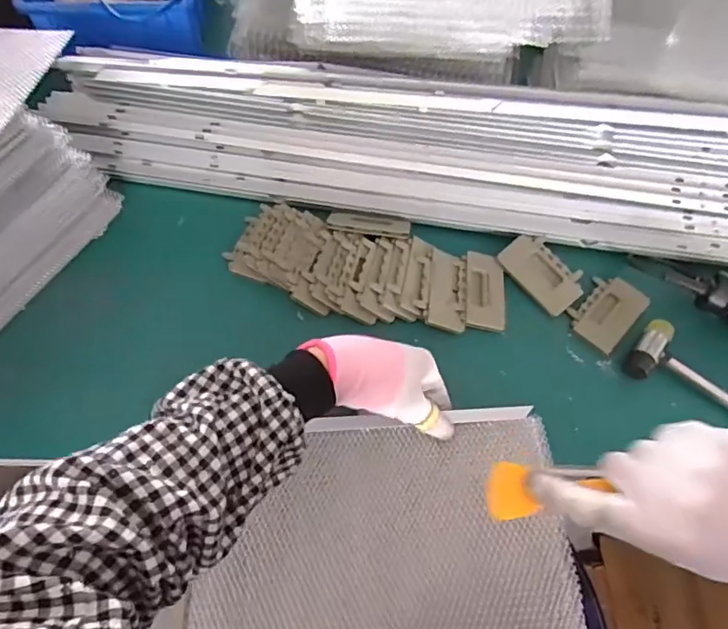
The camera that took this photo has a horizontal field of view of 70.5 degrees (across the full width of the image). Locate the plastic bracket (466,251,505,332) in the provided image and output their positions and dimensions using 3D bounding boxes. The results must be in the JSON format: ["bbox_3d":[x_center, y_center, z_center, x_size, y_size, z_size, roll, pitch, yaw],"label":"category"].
[{"bbox_3d":[0.125,-0.025,0.532,0.038,0.012,0.083,5,61,0],"label":"plastic bracket"}]

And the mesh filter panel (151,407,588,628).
[{"bbox_3d":[-0.001,0.204,0.394,0.313,0.028,0.244,-4,63,0],"label":"mesh filter panel"}]

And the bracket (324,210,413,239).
[{"bbox_3d":[0.006,-0.096,0.550,0.087,0.010,0.031,6,61,1],"label":"bracket"}]

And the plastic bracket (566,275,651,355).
[{"bbox_3d":[0.251,-0.006,0.531,0.057,0.006,0.088,41,67,18],"label":"plastic bracket"}]

